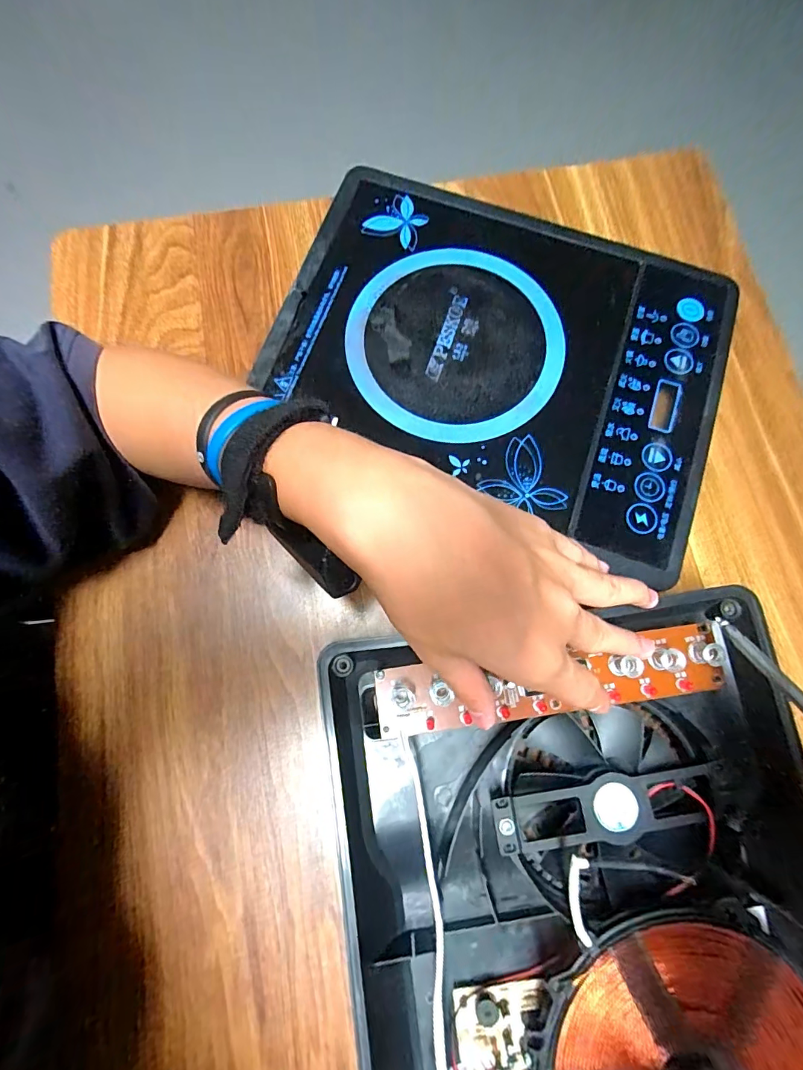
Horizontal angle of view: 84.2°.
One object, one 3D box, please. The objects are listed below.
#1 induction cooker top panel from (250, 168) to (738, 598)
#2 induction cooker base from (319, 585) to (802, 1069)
[{"bbox_3d":[0.080,-0.149,0.348,0.340,0.016,0.258,21,80,5],"label":"induction cooker top panel"},{"bbox_3d":[0.110,0.217,0.251,0.281,0.043,0.335,-9,78,-1],"label":"induction cooker base"}]

